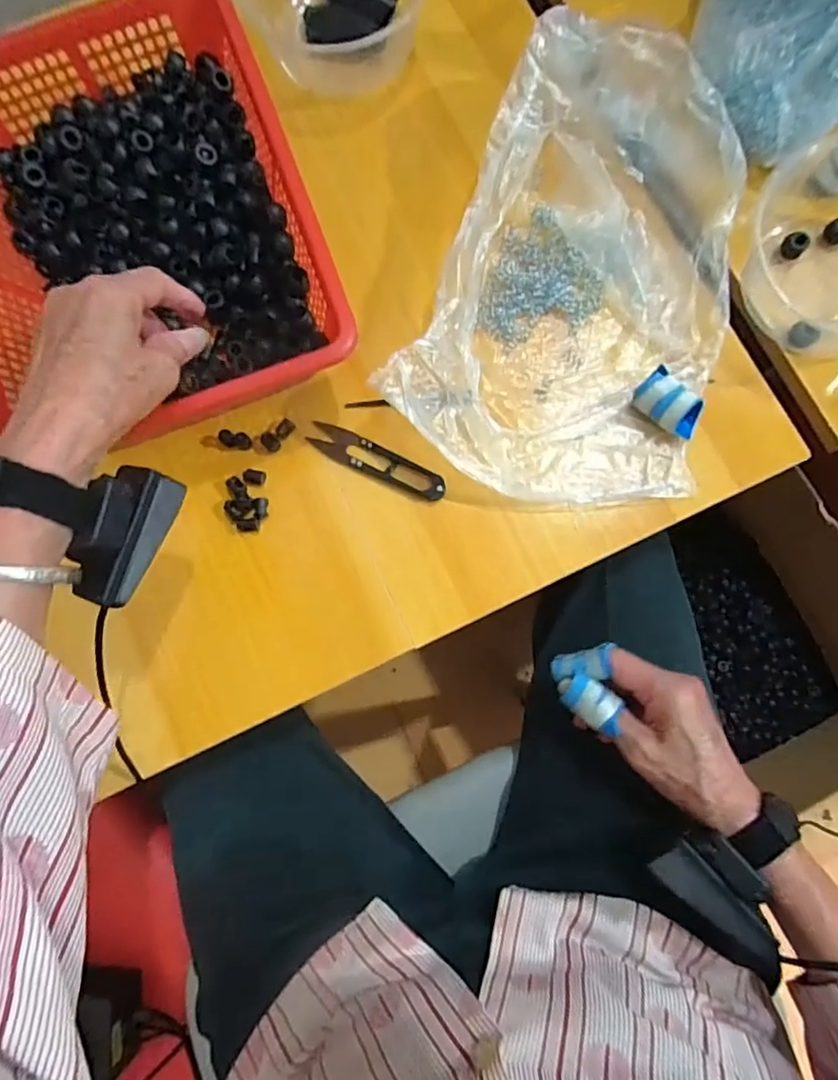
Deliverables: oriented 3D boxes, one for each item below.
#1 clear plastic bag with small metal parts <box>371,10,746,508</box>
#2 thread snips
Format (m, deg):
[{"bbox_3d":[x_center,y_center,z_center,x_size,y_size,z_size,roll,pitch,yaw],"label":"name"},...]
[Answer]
[{"bbox_3d":[0.119,-0.174,0.371,0.205,0.056,0.303,23,82,2],"label":"clear plastic bag with small metal parts"},{"bbox_3d":[-0.029,-0.055,0.384,0.101,0.008,0.022,26,82,2],"label":"thread snips"}]

